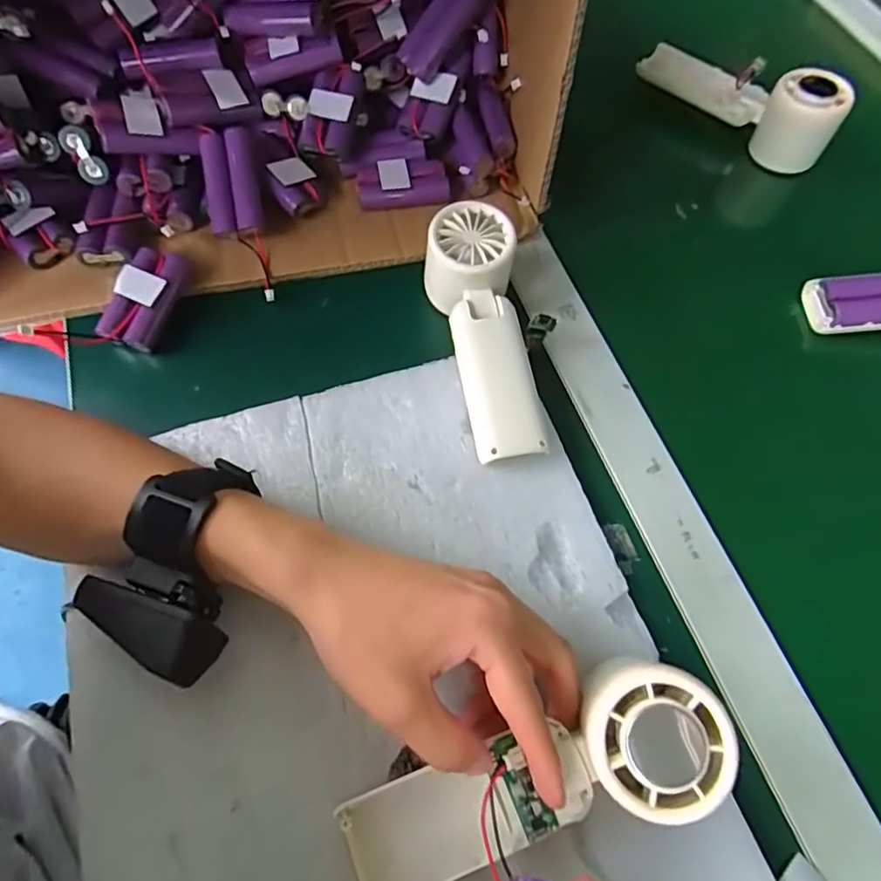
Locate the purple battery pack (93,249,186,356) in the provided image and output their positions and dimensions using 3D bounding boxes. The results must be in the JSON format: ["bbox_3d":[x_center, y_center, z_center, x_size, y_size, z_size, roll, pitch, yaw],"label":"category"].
[{"bbox_3d":[-0.193,-0.093,0.377,0.033,0.023,0.069,18,65,7],"label":"purple battery pack"}]

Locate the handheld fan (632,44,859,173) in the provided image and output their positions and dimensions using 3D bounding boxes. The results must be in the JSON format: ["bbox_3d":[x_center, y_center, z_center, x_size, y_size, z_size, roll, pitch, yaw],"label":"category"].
[{"bbox_3d":[0.251,-0.289,0.475,0.056,0.055,0.163,-41,72,-19],"label":"handheld fan"}]

